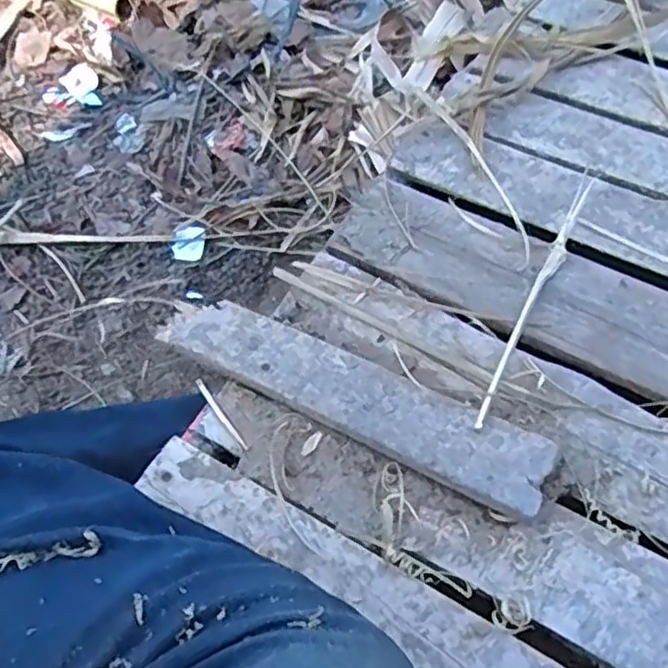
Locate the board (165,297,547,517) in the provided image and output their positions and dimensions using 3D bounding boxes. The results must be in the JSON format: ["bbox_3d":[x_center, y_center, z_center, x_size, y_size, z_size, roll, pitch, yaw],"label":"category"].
[{"bbox_3d":[0.007,0.043,0.482,0.289,0.017,0.058,24,61,16],"label":"board"}]

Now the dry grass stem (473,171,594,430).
[{"bbox_3d":[0.160,-0.038,0.522,0.012,0.019,0.269,23,61,16],"label":"dry grass stem"}]

